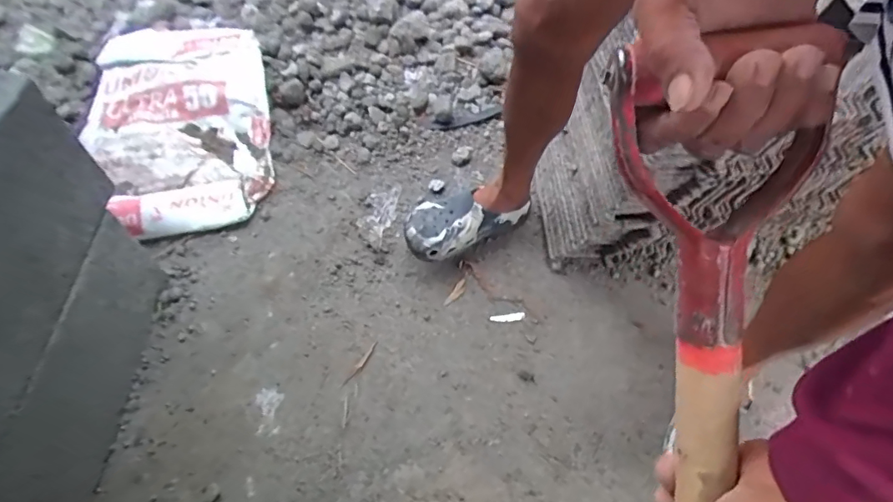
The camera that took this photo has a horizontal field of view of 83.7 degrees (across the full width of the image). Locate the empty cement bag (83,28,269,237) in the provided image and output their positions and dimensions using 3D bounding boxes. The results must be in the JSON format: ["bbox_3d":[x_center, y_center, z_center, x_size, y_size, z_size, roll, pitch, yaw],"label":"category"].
[{"bbox_3d":[-0.592,-0.317,1.086,0.382,0.068,0.675,-14,58,-9],"label":"empty cement bag"}]

